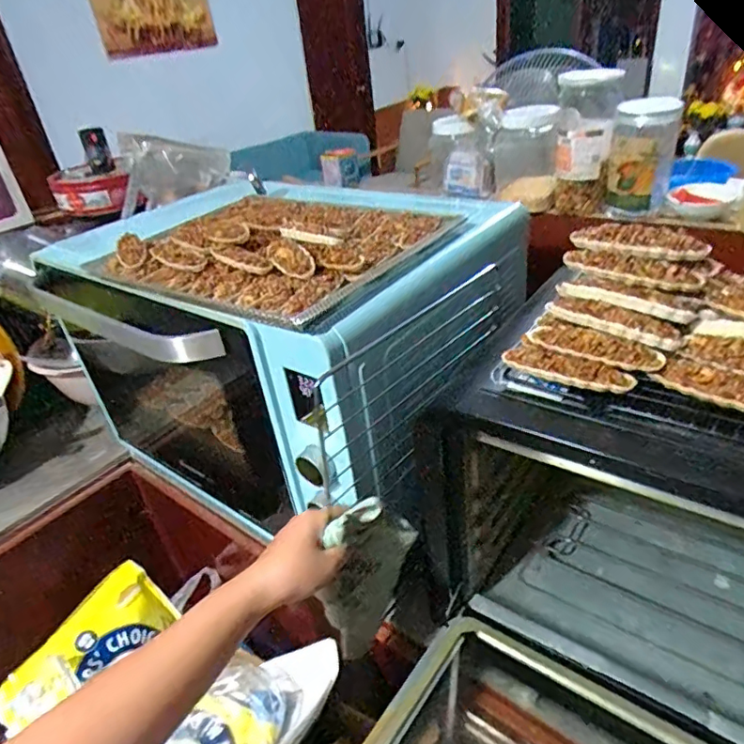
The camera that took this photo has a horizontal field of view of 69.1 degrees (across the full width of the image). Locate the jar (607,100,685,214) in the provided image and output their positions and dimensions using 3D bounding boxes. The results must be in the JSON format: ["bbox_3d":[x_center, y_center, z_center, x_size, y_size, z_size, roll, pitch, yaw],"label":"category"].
[{"bbox_3d":[0.384,-0.309,0.780,0.086,0.147,0.081,9,34,22],"label":"jar"}]

